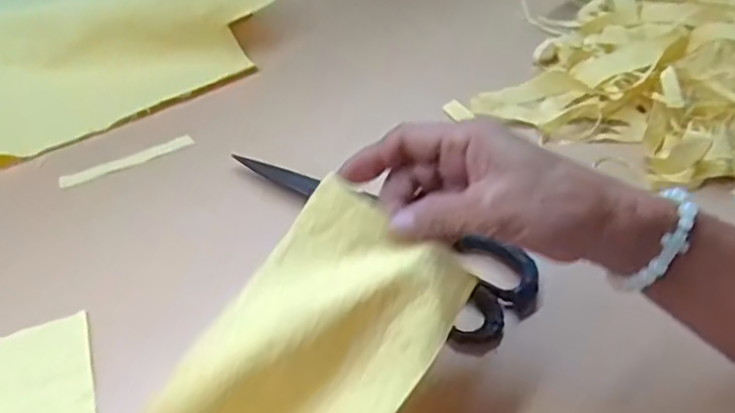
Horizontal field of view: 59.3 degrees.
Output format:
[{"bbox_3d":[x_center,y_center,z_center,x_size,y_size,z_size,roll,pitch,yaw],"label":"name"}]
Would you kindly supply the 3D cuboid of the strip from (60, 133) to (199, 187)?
[{"bbox_3d":[-0.182,-0.034,0.491,0.100,0.008,0.012,-20,50,-19],"label":"strip"}]

